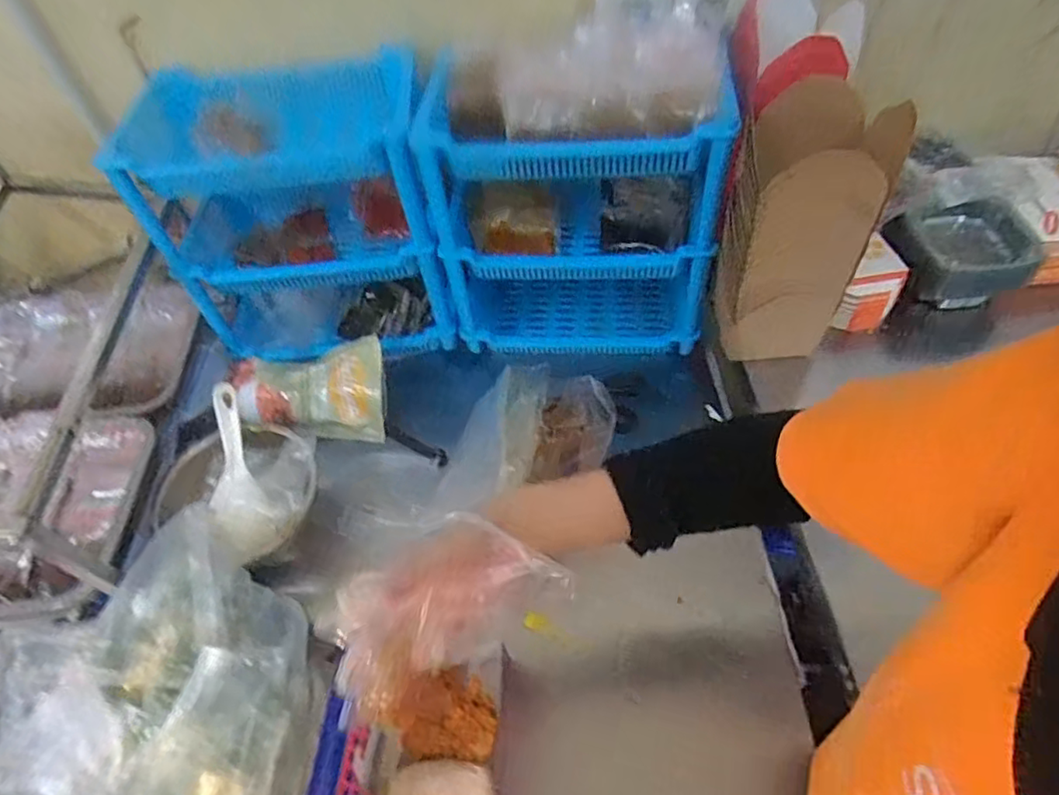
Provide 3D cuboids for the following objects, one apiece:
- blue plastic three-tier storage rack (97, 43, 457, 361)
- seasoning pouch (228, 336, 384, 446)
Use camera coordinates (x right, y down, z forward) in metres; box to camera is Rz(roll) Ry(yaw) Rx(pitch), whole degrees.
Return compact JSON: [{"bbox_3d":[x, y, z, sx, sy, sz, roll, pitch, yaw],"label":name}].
[{"bbox_3d":[-0.259,-0.229,0.773,0.297,0.319,0.228,-4,52,2],"label":"blue plastic three-tier storage rack"},{"bbox_3d":[-0.275,0.000,0.778,0.187,0.047,0.125,-8,93,-8],"label":"seasoning pouch"}]

